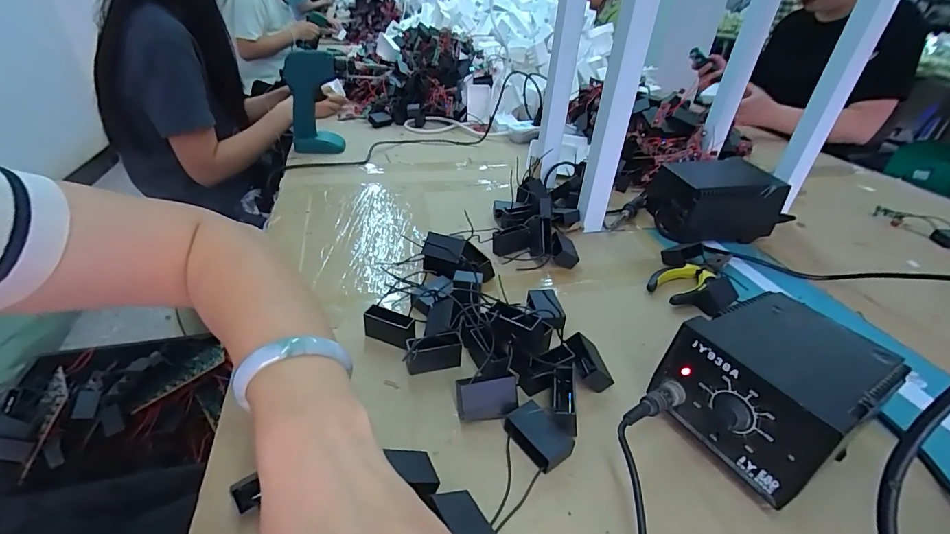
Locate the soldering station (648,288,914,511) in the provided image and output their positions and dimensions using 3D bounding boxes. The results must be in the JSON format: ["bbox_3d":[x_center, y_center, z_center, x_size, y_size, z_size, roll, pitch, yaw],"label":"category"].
[{"bbox_3d":[0.234,0.093,0.333,0.151,0.096,0.114,-16,39,-27],"label":"soldering station"}]

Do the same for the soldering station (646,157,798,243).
[{"bbox_3d":[0.366,-0.105,0.641,0.171,0.089,0.119,-2,35,-10],"label":"soldering station"}]

